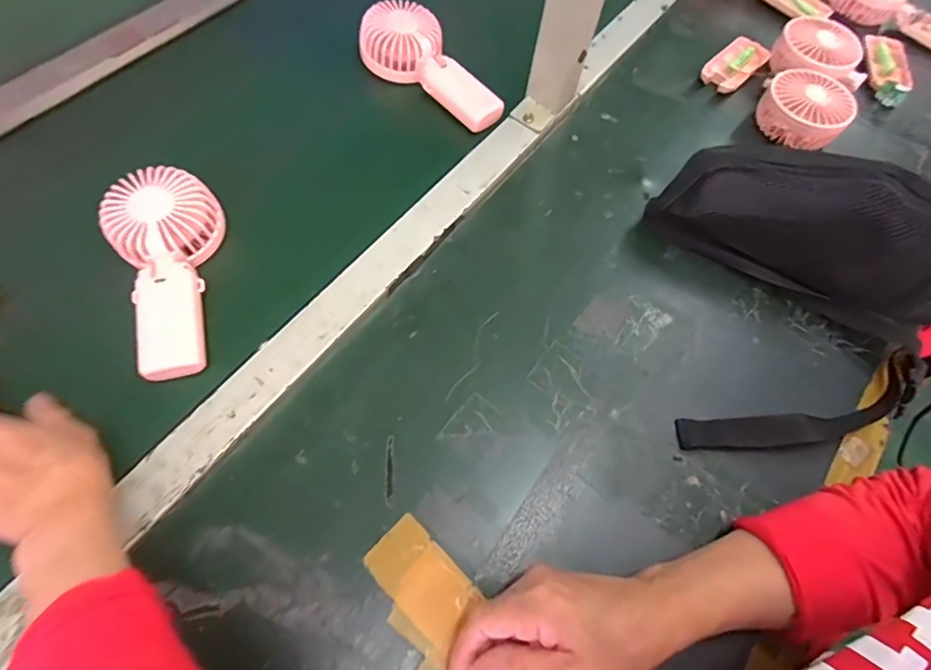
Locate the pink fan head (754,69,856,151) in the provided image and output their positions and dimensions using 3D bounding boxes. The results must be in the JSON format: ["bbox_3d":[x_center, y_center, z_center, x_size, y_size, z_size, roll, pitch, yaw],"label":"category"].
[{"bbox_3d":[0.368,-0.246,0.550,0.088,0.041,0.091,34,66,10],"label":"pink fan head"}]

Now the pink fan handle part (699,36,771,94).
[{"bbox_3d":[0.318,-0.318,0.595,0.047,0.020,0.093,40,68,14],"label":"pink fan handle part"}]

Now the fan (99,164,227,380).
[{"bbox_3d":[-0.243,-0.053,0.414,0.080,0.035,0.182,-10,75,-9],"label":"fan"}]

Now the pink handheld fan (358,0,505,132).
[{"bbox_3d":[-0.032,-0.290,0.550,0.181,0.042,0.083,42,66,5],"label":"pink handheld fan"}]

